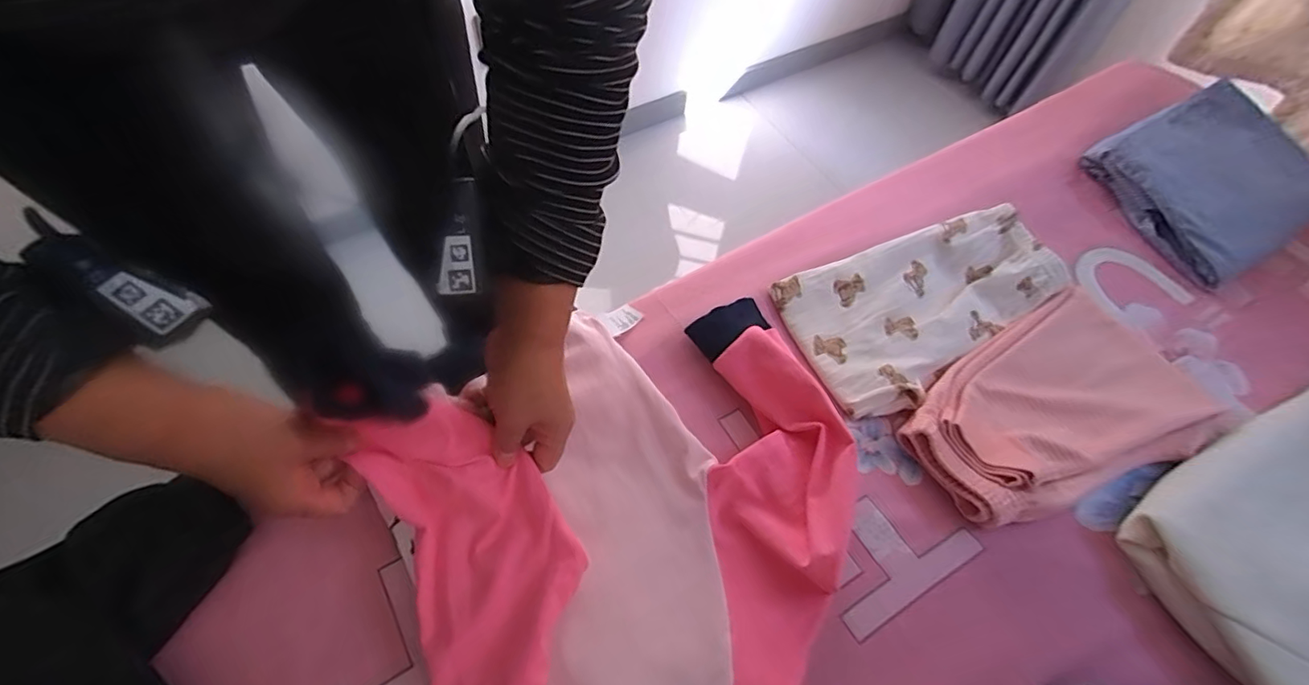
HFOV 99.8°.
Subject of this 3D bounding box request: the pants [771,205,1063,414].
[{"bbox_3d":[0.257,-0.041,0.520,0.267,0.026,0.146,-23,62,-14],"label":"pants"}]

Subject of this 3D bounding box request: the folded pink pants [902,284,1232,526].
[{"bbox_3d":[0.341,0.055,0.461,0.257,0.031,0.154,-28,64,-16],"label":"folded pink pants"}]

